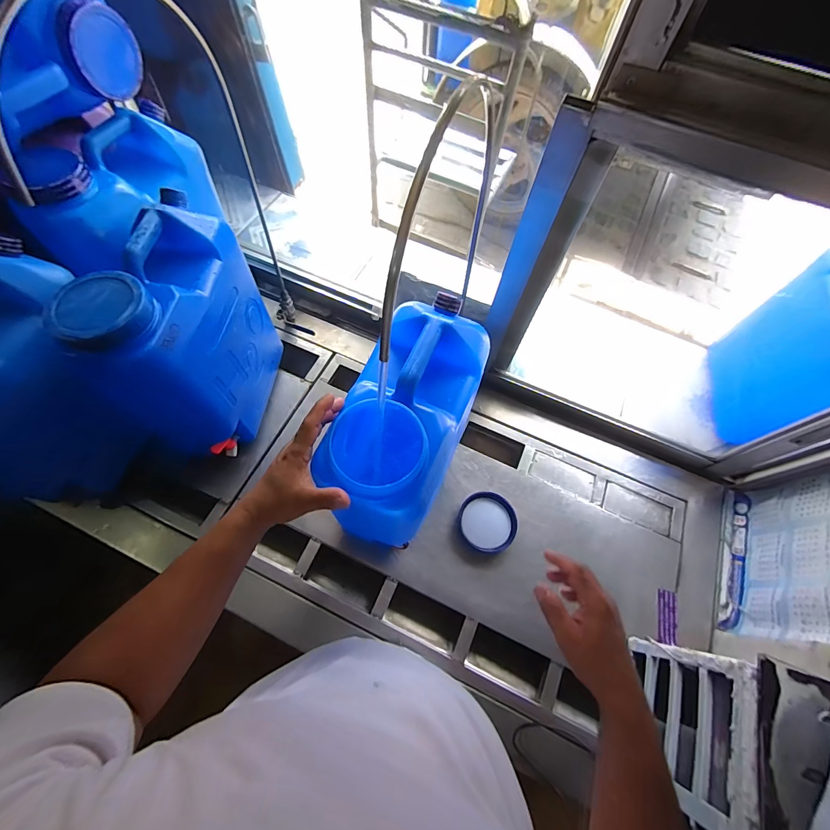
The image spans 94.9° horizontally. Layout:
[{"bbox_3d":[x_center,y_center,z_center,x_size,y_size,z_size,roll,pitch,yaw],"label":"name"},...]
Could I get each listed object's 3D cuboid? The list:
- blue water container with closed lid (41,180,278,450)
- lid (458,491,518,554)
[{"bbox_3d":[-0.397,-0.139,0.688,0.169,0.362,0.284,4,64,-2],"label":"blue water container with closed lid"},{"bbox_3d":[0.156,0.230,0.819,0.116,0.035,0.120,0,63,-1],"label":"lid"}]

